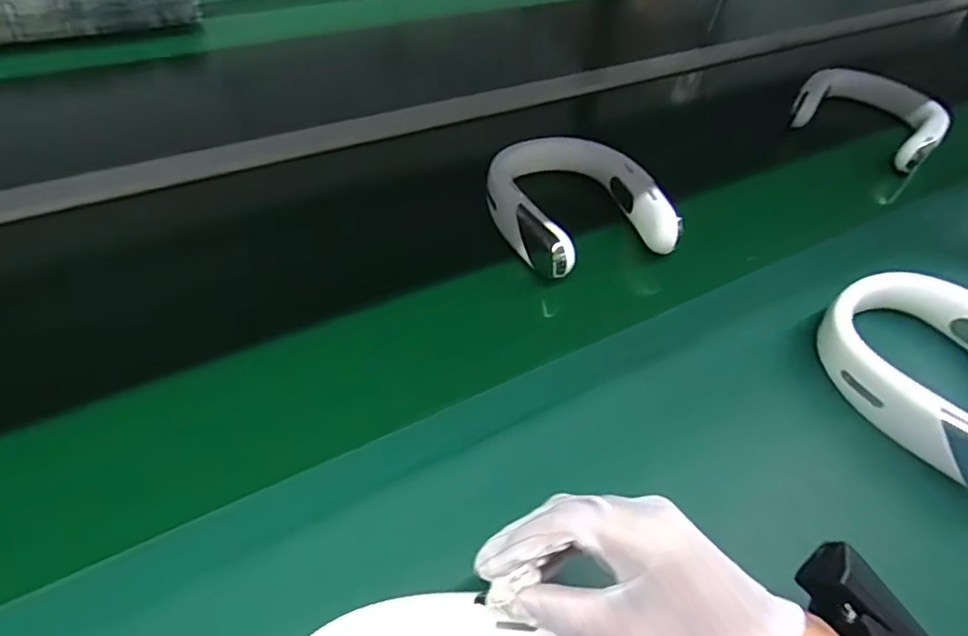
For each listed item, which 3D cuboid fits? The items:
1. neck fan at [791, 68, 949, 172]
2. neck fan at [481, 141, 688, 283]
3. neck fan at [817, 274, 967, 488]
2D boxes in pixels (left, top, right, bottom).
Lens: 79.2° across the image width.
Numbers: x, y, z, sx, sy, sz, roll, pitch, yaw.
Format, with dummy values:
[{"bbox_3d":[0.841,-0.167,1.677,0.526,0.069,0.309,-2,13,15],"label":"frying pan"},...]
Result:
[{"bbox_3d":[0.593,-0.323,0.894,0.202,0.050,0.211,29,52,18],"label":"neck fan"},{"bbox_3d":[0.101,-0.133,0.653,0.178,0.040,0.196,-14,52,-18],"label":"neck fan"},{"bbox_3d":[0.421,0.043,0.530,0.184,0.051,0.206,-25,56,-25],"label":"neck fan"}]

